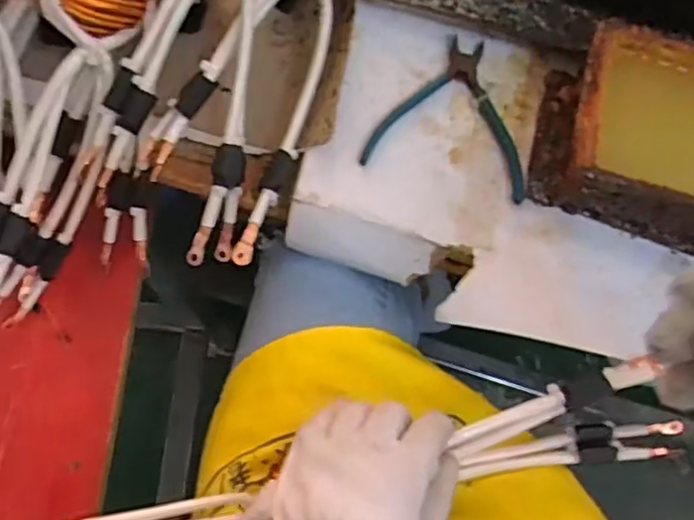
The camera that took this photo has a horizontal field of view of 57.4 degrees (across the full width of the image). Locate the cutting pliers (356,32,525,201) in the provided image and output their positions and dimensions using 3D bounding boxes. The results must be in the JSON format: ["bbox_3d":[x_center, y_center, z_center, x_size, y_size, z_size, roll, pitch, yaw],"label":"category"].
[{"bbox_3d":[0.090,-0.119,0.506,0.127,0.010,0.129,16,73,3],"label":"cutting pliers"}]

